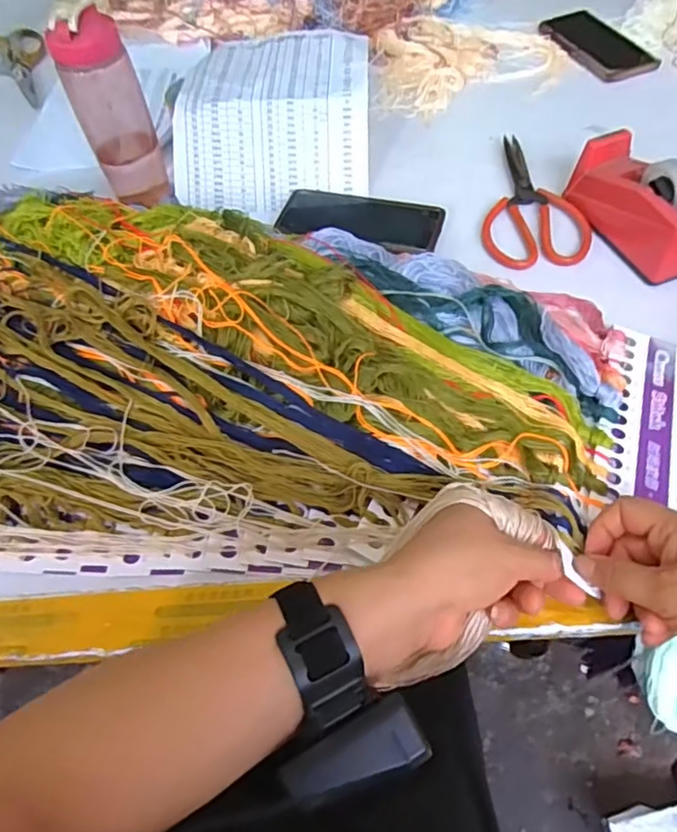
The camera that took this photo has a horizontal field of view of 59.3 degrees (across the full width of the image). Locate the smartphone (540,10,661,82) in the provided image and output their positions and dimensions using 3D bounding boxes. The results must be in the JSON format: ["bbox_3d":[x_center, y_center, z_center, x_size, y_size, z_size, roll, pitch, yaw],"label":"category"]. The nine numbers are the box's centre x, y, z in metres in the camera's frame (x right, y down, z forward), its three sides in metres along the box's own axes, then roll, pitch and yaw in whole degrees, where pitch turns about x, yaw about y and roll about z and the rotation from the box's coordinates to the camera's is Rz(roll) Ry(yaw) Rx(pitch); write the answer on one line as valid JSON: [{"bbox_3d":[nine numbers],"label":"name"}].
[{"bbox_3d":[0.335,-0.485,0.776,0.087,0.007,0.165,-21,57,-9],"label":"smartphone"}]

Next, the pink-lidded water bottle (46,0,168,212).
[{"bbox_3d":[-0.227,-0.305,0.603,0.064,0.175,0.067,-24,58,-11],"label":"pink-lidded water bottle"}]

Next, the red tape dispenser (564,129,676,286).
[{"bbox_3d":[0.282,-0.199,0.557,0.063,0.069,0.149,-21,57,-9],"label":"red tape dispenser"}]

